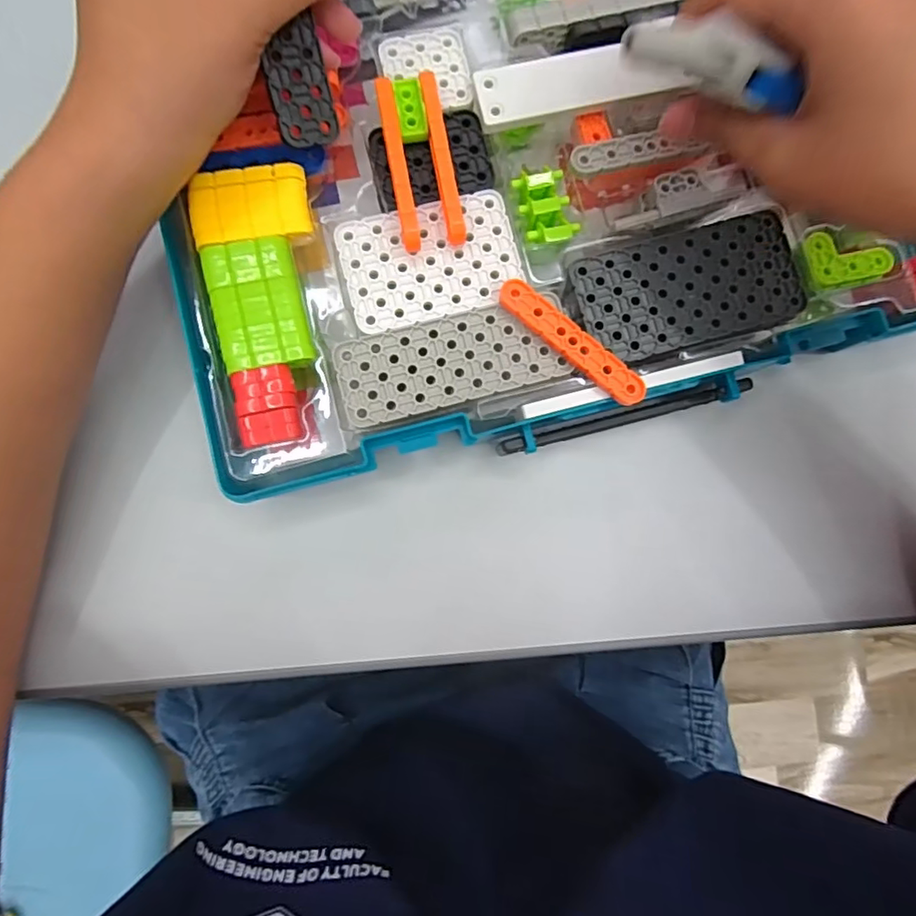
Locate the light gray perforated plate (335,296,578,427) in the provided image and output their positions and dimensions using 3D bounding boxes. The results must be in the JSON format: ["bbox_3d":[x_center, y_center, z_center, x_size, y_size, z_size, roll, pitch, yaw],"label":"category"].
[{"bbox_3d":[-0.002,-0.042,0.233,0.096,0.004,0.036,-15,88,-3],"label":"light gray perforated plate"}]

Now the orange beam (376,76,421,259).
[{"bbox_3d":[-0.025,-0.122,0.228,0.008,0.007,0.070,-9,87,-3],"label":"orange beam"}]

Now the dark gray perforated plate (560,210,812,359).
[{"bbox_3d":[0.103,-0.076,0.241,0.100,0.004,0.051,-15,88,-3],"label":"dark gray perforated plate"}]

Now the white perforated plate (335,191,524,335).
[{"bbox_3d":[-0.011,-0.085,0.235,0.074,0.004,0.050,-14,88,-3],"label":"white perforated plate"}]

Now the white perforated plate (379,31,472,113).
[{"bbox_3d":[-0.014,-0.170,0.240,0.037,0.004,0.036,-12,87,-3],"label":"white perforated plate"}]

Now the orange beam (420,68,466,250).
[{"bbox_3d":[-0.007,-0.126,0.229,0.008,0.008,0.070,-11,87,-3],"label":"orange beam"}]

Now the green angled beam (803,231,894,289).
[{"bbox_3d":[0.177,-0.091,0.246,0.038,0.004,0.025,-8,87,-3],"label":"green angled beam"}]

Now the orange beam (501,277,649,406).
[{"bbox_3d":[0.049,-0.049,0.230,0.074,0.004,0.014,40,86,0],"label":"orange beam"}]

